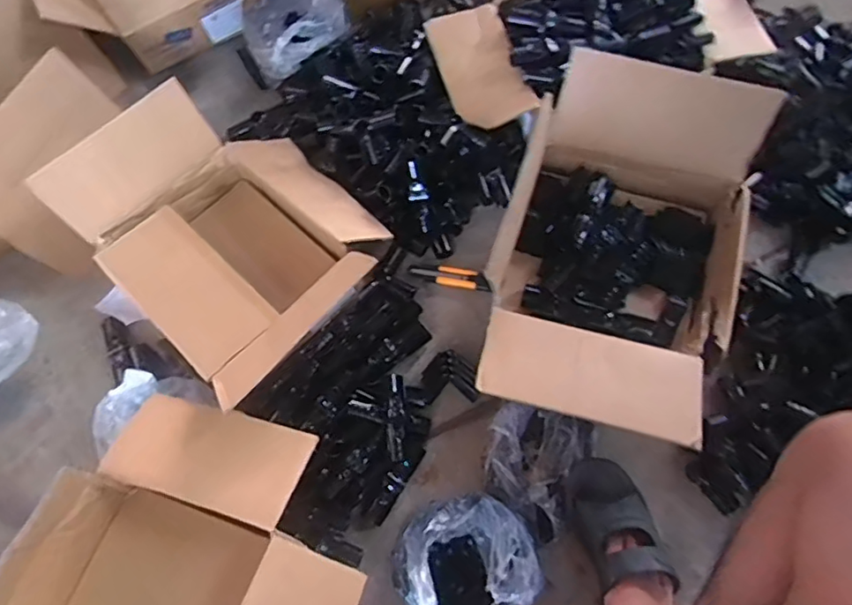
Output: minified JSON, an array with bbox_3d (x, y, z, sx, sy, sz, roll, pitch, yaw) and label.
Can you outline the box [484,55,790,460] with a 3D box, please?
[{"bbox_3d":[0.285,-0.073,0.807,0.322,0.215,0.479,16,69,9],"label":"box"}]

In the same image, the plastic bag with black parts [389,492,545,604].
[{"bbox_3d":[0.053,0.344,0.751,0.182,0.118,0.170,-36,70,-11],"label":"plastic bag with black parts"}]

